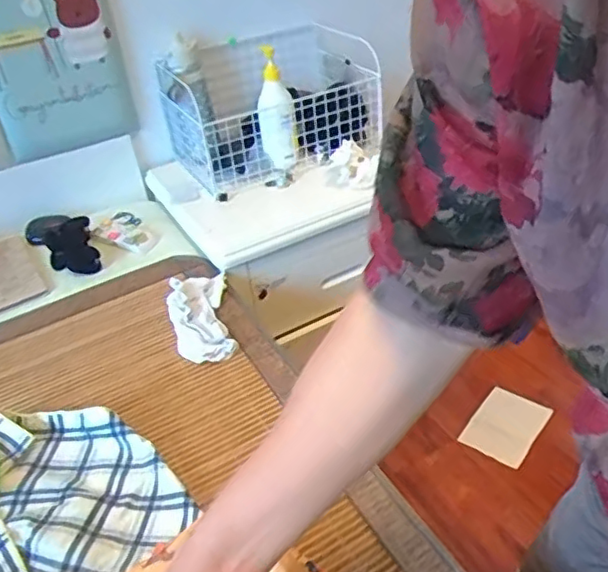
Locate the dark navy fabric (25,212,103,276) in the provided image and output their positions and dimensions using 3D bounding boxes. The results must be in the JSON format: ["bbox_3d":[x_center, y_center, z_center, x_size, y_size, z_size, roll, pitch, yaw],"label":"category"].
[{"bbox_3d":[-0.456,-0.091,1.193,0.102,0.022,0.255,-42,50,-17],"label":"dark navy fabric"}]

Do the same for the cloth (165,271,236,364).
[{"bbox_3d":[-0.165,0.045,0.980,0.092,0.031,0.197,-12,37,-6],"label":"cloth"}]

